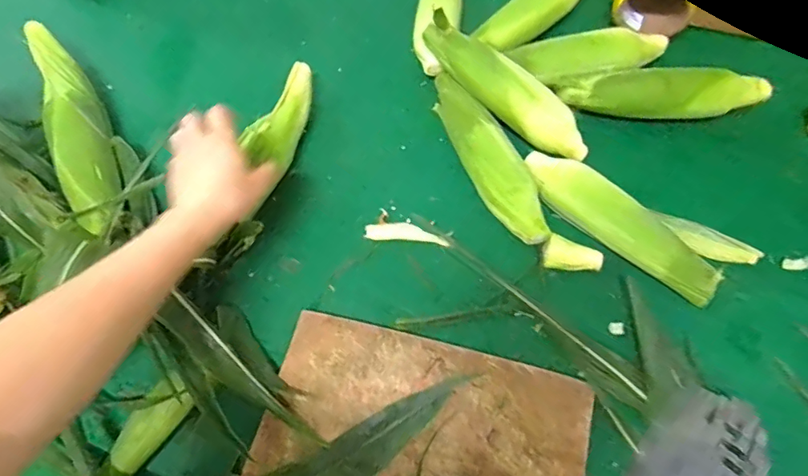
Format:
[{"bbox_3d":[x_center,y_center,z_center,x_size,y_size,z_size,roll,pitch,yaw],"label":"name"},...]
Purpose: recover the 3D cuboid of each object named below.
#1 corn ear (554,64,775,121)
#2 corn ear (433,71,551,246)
[{"bbox_3d":[0.302,-0.169,0.595,0.217,0.057,0.049,4,67,1],"label":"corn ear"},{"bbox_3d":[0.093,-0.096,0.576,0.052,0.055,0.232,-19,69,-9],"label":"corn ear"}]

